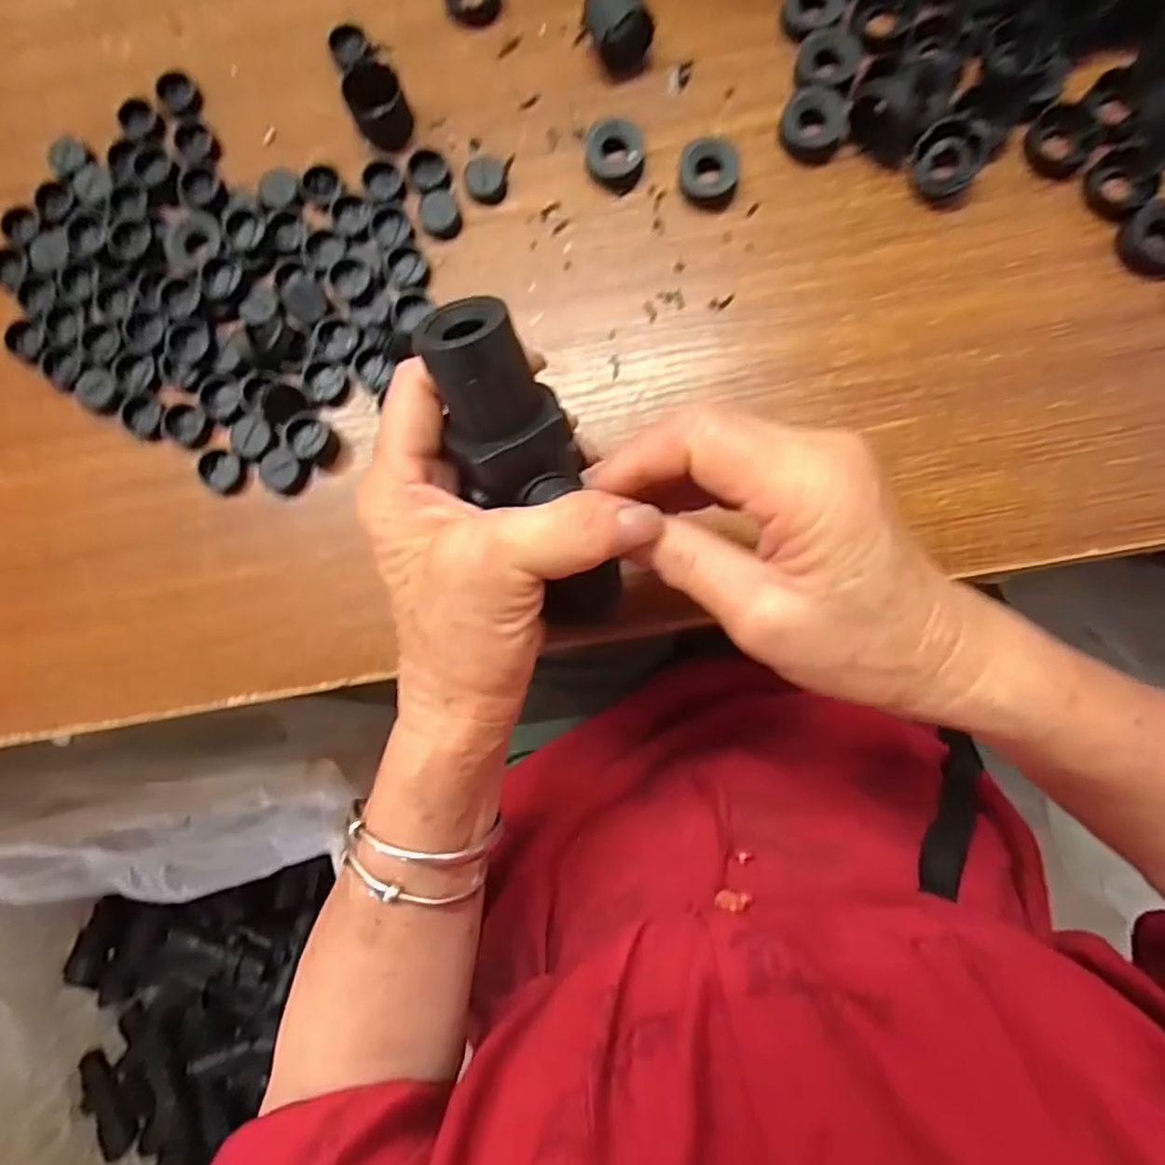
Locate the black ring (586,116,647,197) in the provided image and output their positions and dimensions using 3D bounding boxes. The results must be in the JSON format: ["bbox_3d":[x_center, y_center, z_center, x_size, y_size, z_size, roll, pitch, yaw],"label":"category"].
[{"bbox_3d":[0.016,-0.211,0.322,0.028,0.014,0.028,0,87,4],"label":"black ring"}]

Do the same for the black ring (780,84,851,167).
[{"bbox_3d":[0.113,-0.222,0.314,0.031,0.009,0.034,0,87,4],"label":"black ring"}]

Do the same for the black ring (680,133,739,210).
[{"bbox_3d":[0.062,-0.200,0.318,0.028,0.016,0.026,0,87,3],"label":"black ring"}]

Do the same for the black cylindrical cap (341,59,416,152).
[{"bbox_3d":[-0.101,-0.237,0.324,0.025,0.023,0.026,0,87,4],"label":"black cylindrical cap"}]

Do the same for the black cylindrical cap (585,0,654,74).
[{"bbox_3d":[0.018,-0.272,0.318,0.028,0.031,0.024,-27,86,2],"label":"black cylindrical cap"}]

